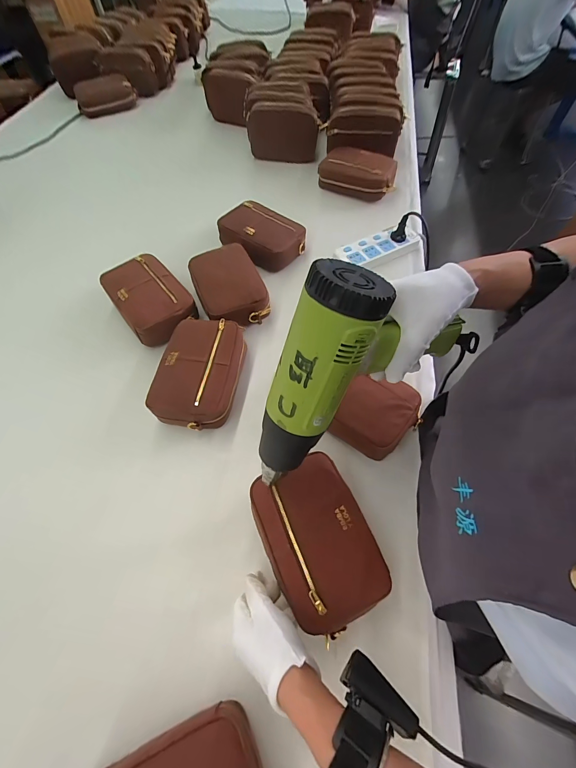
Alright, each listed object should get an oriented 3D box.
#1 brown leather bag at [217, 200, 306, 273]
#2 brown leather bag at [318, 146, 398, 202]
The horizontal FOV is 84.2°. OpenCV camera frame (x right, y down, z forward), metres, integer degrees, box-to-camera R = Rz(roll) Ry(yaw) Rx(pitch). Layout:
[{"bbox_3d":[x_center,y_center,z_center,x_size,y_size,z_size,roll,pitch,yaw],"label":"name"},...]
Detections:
[{"bbox_3d":[-0.060,-0.337,0.722,0.185,0.060,0.127,30,65,18],"label":"brown leather bag"},{"bbox_3d":[0.187,-0.552,0.841,0.193,0.069,0.107,16,61,10],"label":"brown leather bag"}]

